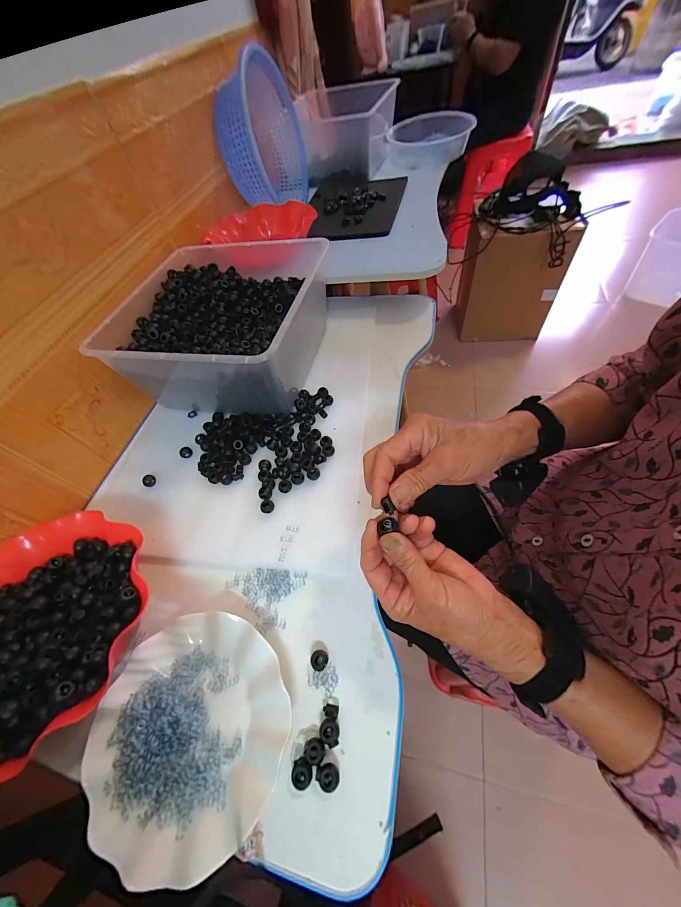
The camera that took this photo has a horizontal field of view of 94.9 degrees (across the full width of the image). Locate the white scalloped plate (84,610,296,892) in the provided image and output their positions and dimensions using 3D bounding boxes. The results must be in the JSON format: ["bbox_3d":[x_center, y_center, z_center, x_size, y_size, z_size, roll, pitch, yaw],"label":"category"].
[{"bbox_3d":[-0.139,0.249,0.289,0.175,0.018,0.176,-5,56,7],"label":"white scalloped plate"}]

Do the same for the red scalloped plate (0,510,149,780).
[{"bbox_3d":[-0.312,0.175,0.328,0.202,0.040,0.222,-2,57,2],"label":"red scalloped plate"}]

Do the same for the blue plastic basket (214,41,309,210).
[{"bbox_3d":[-0.180,-0.737,0.745,0.110,0.260,0.273,4,57,12],"label":"blue plastic basket"}]

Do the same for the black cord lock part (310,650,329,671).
[{"bbox_3d":[-0.021,0.208,0.314,0.017,0.010,0.018,4,57,6],"label":"black cord lock part"}]

